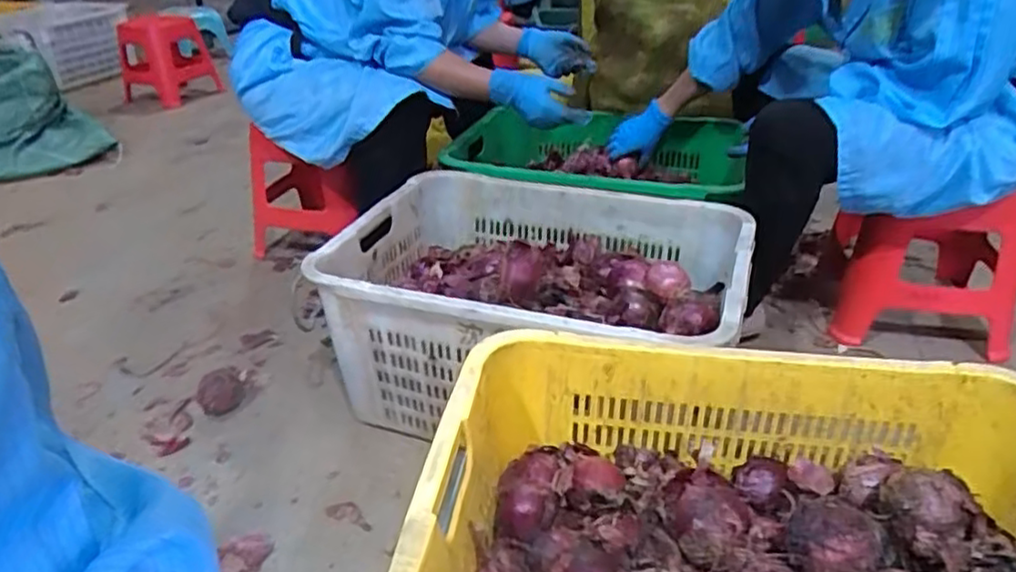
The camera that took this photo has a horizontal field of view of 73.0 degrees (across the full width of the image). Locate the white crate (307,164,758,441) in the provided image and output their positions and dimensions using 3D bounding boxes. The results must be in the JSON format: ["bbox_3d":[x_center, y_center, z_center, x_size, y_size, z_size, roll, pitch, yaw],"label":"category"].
[{"bbox_3d":[0.044,0.038,1.036,0.581,0.250,0.415,7,32,16],"label":"white crate"}]

